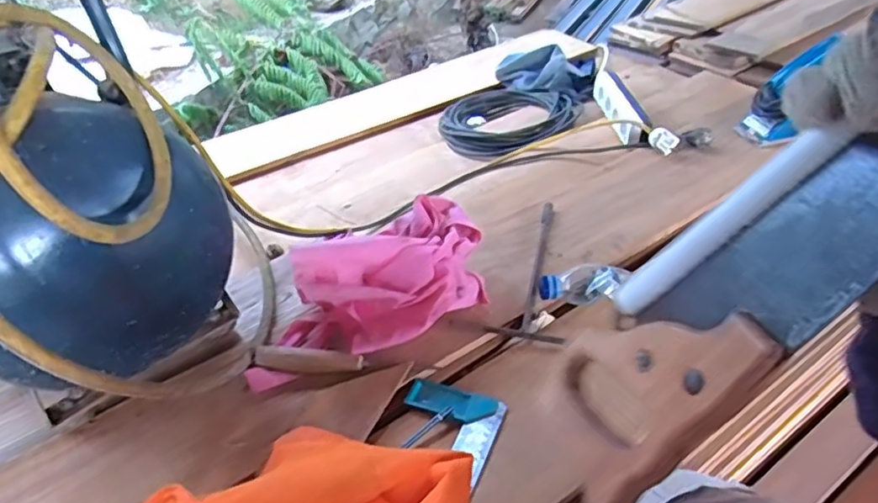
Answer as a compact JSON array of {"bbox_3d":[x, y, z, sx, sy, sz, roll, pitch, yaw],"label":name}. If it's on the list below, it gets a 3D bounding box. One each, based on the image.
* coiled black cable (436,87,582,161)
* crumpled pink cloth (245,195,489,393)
[{"bbox_3d":[0.154,-0.289,1.347,0.306,0.032,0.244,-8,38,-5],"label":"coiled black cable"},{"bbox_3d":[-0.090,0.037,0.769,0.310,0.124,0.155,-15,39,-14],"label":"crumpled pink cloth"}]

